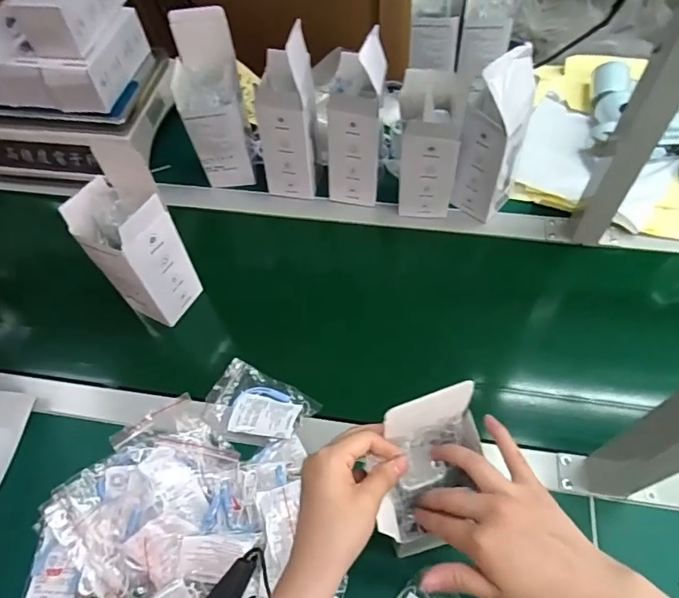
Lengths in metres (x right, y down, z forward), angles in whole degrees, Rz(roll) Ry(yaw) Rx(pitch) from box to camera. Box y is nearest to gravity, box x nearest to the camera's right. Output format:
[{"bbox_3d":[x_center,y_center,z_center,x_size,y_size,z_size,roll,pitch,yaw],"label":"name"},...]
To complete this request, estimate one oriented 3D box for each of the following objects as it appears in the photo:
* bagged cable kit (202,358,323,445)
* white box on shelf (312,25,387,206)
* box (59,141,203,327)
[{"bbox_3d":[-0.098,0.131,0.600,0.121,0.028,0.088,22,62,15],"label":"bagged cable kit"},{"bbox_3d":[0.025,-0.244,0.690,0.076,0.231,0.090,5,59,5],"label":"white box on shelf"},{"bbox_3d":[-0.249,-0.065,0.607,0.086,0.208,0.081,25,62,16],"label":"box"}]

